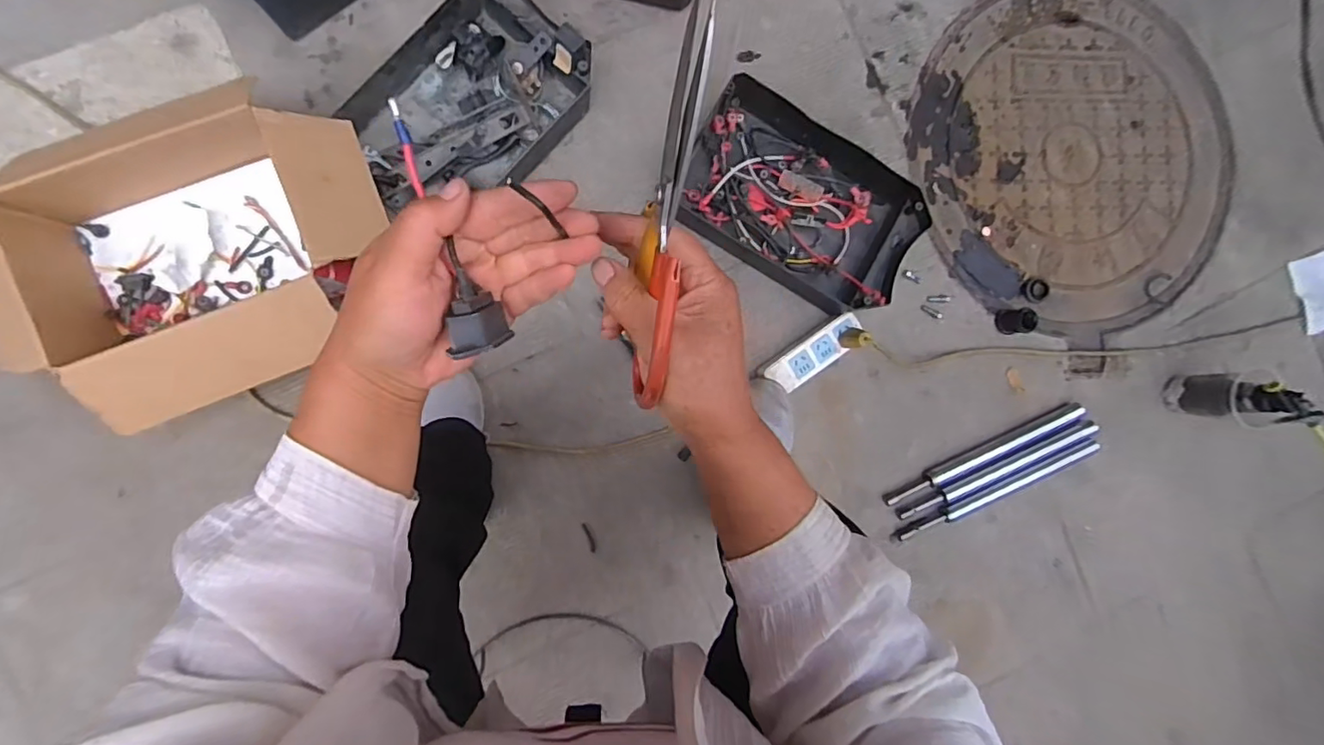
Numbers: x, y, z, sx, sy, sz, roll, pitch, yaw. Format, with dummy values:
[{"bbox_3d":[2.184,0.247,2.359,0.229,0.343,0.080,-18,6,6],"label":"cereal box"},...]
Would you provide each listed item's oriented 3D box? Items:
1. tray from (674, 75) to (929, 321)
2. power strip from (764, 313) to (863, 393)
[{"bbox_3d":[0.204,-0.257,0.862,0.353,0.082,0.241,27,87,-7],"label":"tray"},{"bbox_3d":[0.228,-0.025,0.864,0.166,0.040,0.057,-36,95,-6],"label":"power strip"}]

